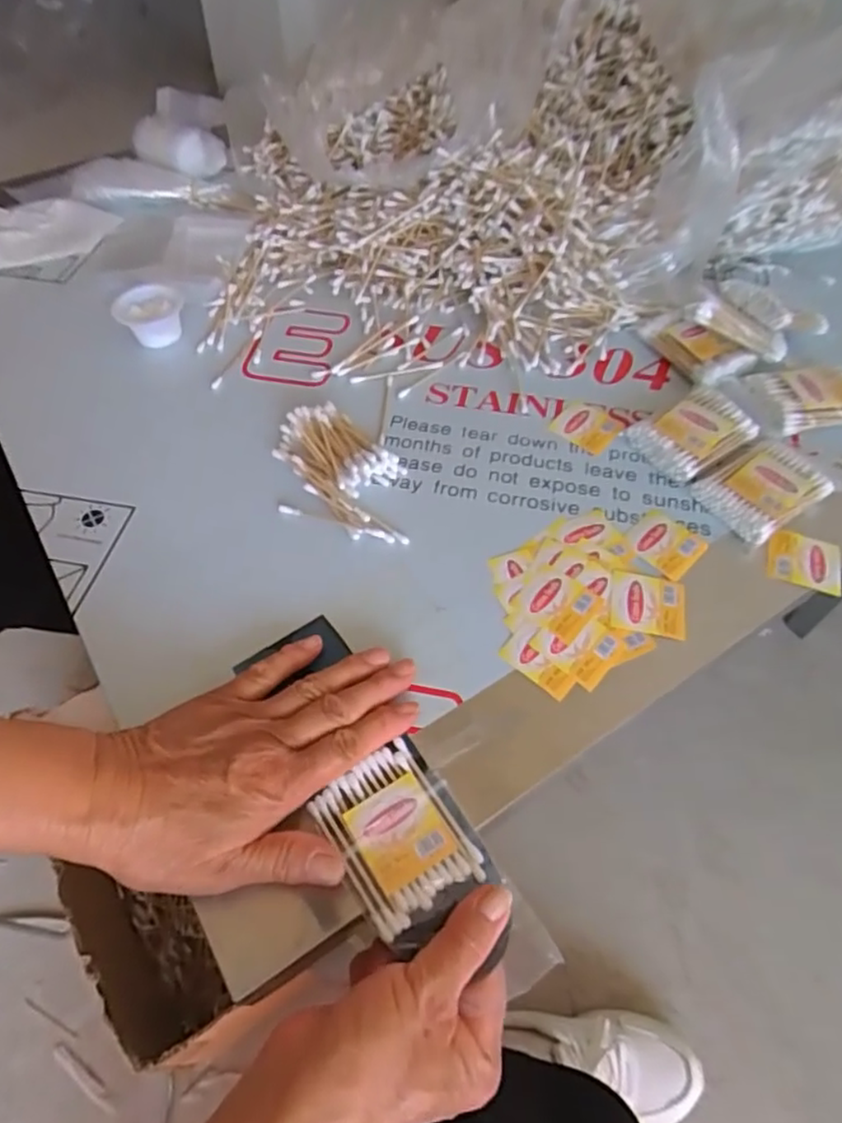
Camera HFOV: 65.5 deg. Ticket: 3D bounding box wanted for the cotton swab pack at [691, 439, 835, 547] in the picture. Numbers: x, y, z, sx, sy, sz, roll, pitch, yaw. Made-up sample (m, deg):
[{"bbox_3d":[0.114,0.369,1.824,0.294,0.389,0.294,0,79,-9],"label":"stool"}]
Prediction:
[{"bbox_3d":[0.224,-0.049,0.430,0.075,0.016,0.056,-32,61,-21],"label":"cotton swab pack"}]

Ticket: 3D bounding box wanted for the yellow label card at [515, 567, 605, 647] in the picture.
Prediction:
[{"bbox_3d":[0.080,0.025,0.387,0.043,0.004,0.038,33,61,21],"label":"yellow label card"}]

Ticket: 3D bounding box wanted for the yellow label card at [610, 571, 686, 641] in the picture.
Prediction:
[{"bbox_3d":[0.135,0.024,0.388,0.044,0.004,0.039,11,55,7],"label":"yellow label card"}]

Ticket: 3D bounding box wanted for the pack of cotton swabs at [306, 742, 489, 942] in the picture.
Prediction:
[{"bbox_3d":[-0.013,0.130,0.313,0.055,0.010,0.072,-31,63,-15],"label":"pack of cotton swabs"}]

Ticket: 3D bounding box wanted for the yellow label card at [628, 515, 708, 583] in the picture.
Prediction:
[{"bbox_3d":[0.154,-0.010,0.416,0.042,0.004,0.038,35,62,21],"label":"yellow label card"}]

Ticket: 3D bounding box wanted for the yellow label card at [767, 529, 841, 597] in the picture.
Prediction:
[{"bbox_3d":[0.239,-0.001,0.409,0.042,0.005,0.039,16,56,11],"label":"yellow label card"}]

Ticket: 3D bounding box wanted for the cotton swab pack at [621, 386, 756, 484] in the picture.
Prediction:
[{"bbox_3d":[0.190,-0.091,0.457,0.076,0.017,0.058,-31,60,-20],"label":"cotton swab pack"}]

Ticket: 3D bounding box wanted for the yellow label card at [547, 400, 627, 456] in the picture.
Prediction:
[{"bbox_3d":[0.121,-0.099,0.474,0.046,0.004,0.040,36,62,20],"label":"yellow label card"}]

